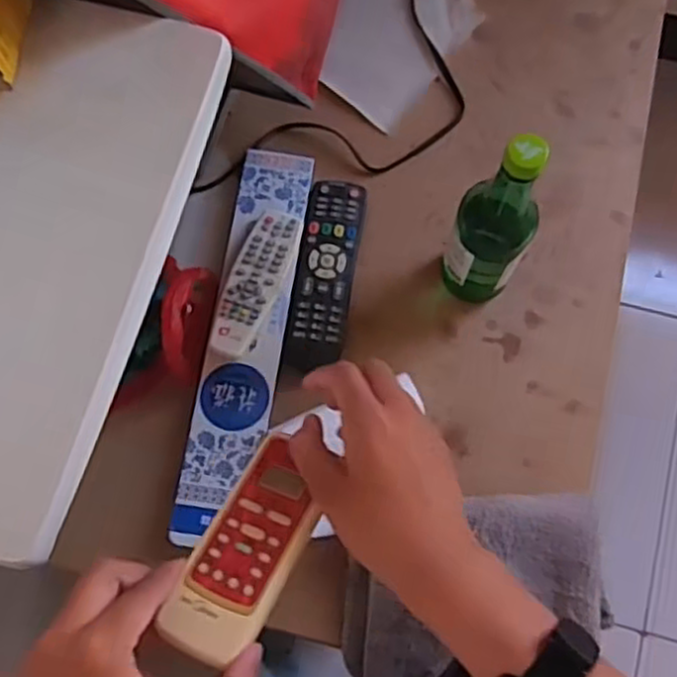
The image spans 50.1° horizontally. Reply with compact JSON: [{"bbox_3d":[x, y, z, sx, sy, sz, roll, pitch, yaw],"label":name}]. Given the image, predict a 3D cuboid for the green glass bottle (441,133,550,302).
[{"bbox_3d":[0.122,-0.085,0.579,0.065,0.214,0.056,26,77,7],"label":"green glass bottle"}]

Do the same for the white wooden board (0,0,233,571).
[{"bbox_3d":[-0.212,-0.060,0.438,0.200,0.031,0.340,15,76,4],"label":"white wooden board"}]

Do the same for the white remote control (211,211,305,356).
[{"bbox_3d":[-0.073,-0.052,0.650,0.045,0.027,0.142,18,76,5],"label":"white remote control"}]

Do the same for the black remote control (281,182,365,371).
[{"bbox_3d":[-0.011,-0.061,0.668,0.052,0.020,0.185,8,76,3],"label":"black remote control"}]

